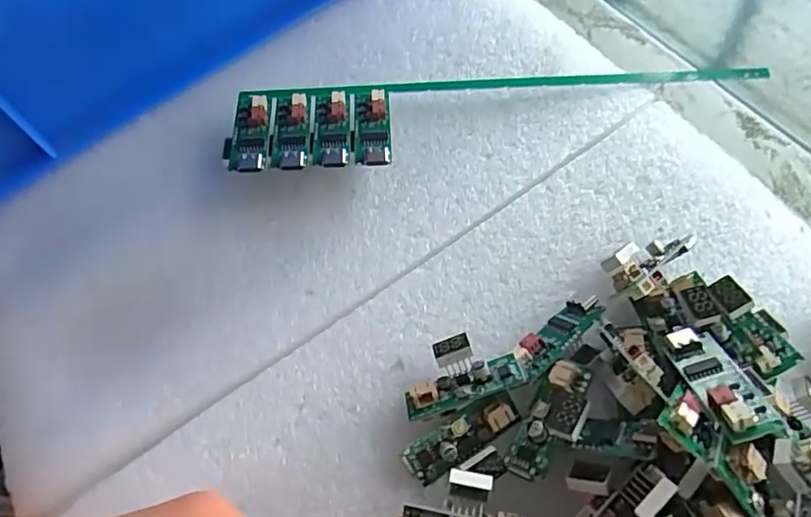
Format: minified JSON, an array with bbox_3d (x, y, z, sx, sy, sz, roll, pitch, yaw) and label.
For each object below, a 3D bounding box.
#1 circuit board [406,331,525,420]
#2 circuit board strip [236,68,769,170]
[{"bbox_3d":[0.017,0.037,0.191,0.037,0.014,0.021,-17,66,-5],"label":"circuit board"},{"bbox_3d":[0.037,-0.056,0.236,0.215,0.015,0.043,-3,63,-1],"label":"circuit board strip"}]

